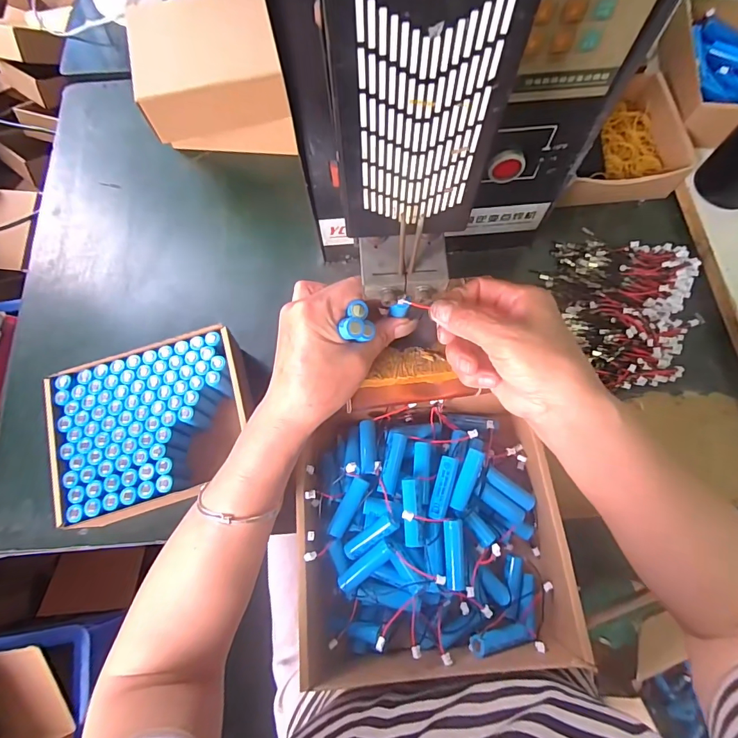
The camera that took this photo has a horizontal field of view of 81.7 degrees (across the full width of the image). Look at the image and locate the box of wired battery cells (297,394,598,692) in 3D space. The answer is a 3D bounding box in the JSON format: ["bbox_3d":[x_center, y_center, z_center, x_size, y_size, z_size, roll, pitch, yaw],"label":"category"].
[{"bbox_3d":[0.043,0.126,0.342,0.203,0.062,0.202,-7,72,-1],"label":"box of wired battery cells"}]

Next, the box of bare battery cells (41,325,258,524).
[{"bbox_3d":[-0.185,0.052,0.393,0.169,0.060,0.140,-19,72,-5],"label":"box of bare battery cells"}]

